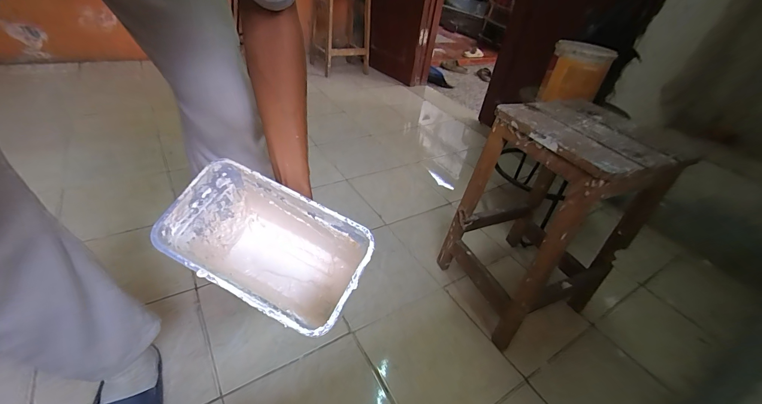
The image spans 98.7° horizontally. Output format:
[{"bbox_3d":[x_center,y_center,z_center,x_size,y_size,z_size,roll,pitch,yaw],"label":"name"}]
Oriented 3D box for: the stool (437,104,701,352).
[{"bbox_3d":[0.408,0.042,0.822,0.363,0.519,0.312,-16,44,-17],"label":"stool"}]

